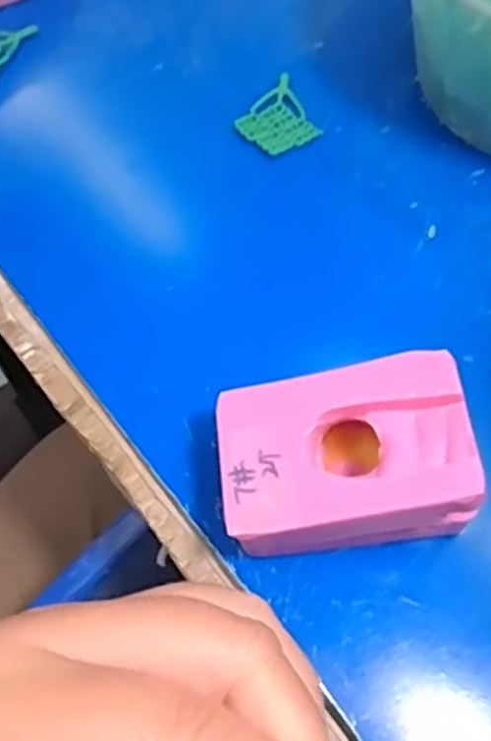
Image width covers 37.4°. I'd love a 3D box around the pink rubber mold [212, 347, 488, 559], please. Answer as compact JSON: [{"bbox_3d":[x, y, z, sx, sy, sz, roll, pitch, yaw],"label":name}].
[{"bbox_3d":[0.029,0.028,0.214,0.072,0.046,0.048,-6,61,-1],"label":"pink rubber mold"}]

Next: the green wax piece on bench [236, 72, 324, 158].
[{"bbox_3d":[0.017,-0.108,0.311,0.030,0.005,0.036,38,69,20],"label":"green wax piece on bench"}]

